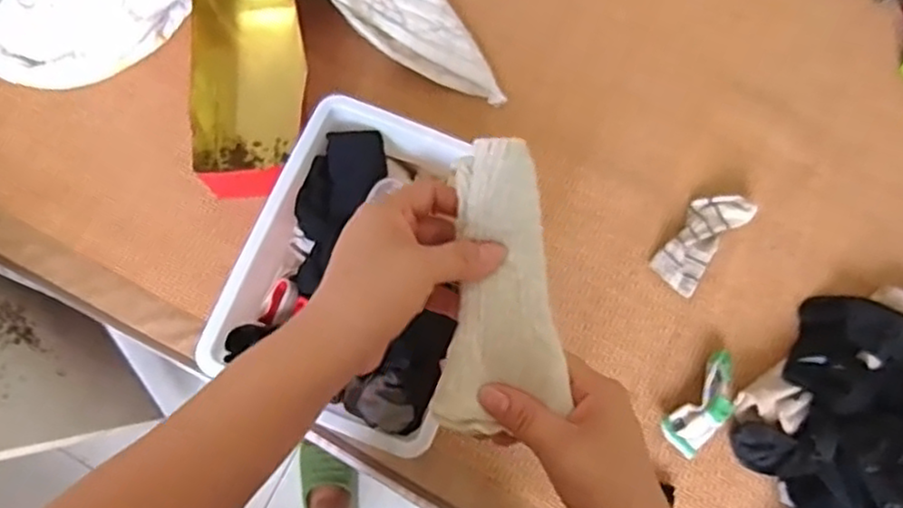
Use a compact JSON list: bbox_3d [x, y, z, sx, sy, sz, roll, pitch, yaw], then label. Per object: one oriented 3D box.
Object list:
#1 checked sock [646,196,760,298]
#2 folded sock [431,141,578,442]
[{"bbox_3d":[0.326,-0.020,0.880,0.066,0.021,0.147,38,81,7],"label":"checked sock"},{"bbox_3d":[0.031,0.020,0.386,0.069,0.021,0.161,3,91,1],"label":"folded sock"}]

